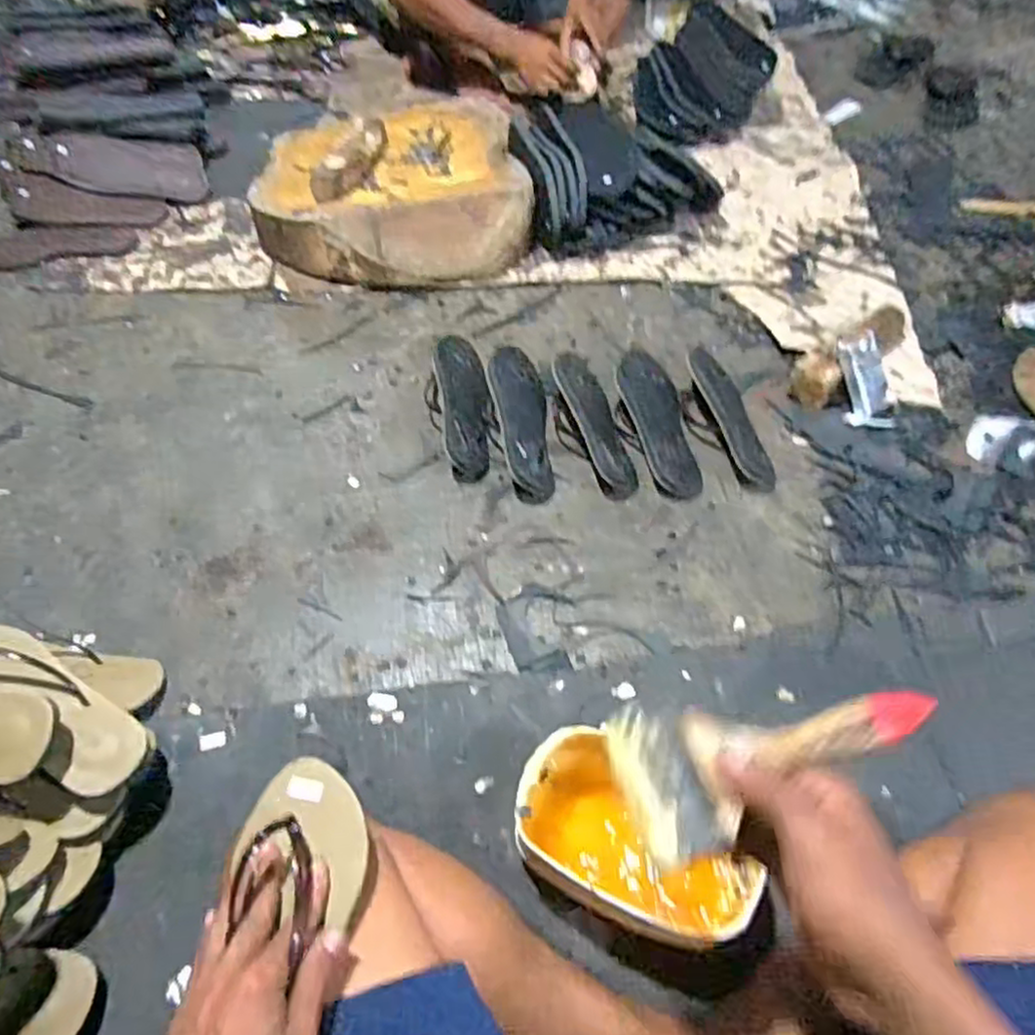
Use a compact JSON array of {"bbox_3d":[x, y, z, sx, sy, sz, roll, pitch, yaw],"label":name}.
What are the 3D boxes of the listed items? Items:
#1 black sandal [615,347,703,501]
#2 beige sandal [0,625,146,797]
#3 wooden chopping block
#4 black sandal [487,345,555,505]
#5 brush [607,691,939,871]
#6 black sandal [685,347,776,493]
[{"bbox_3d":[0.181,-0.136,0.948,0.090,0.059,0.250,-8,55,-2],"label":"black sandal"},{"bbox_3d":[-0.448,0.160,0.639,0.236,0.051,0.077,31,63,4],"label":"beige sandal"},{"bbox_3d":[-0.226,-0.600,1.243,0.454,0.106,0.492,-9,58,-4],"label":"wooden chopping block"},{"bbox_3d":[0.003,-0.139,0.950,0.077,0.064,0.252,-4,55,0],"label":"black sandal"},{"bbox_3d":[0.134,0.127,0.370,0.159,0.016,0.075,-15,58,8],"label":"brush"},{"bbox_3d":[0.273,-0.139,0.934,0.091,0.051,0.228,-7,55,-1],"label":"black sandal"}]

